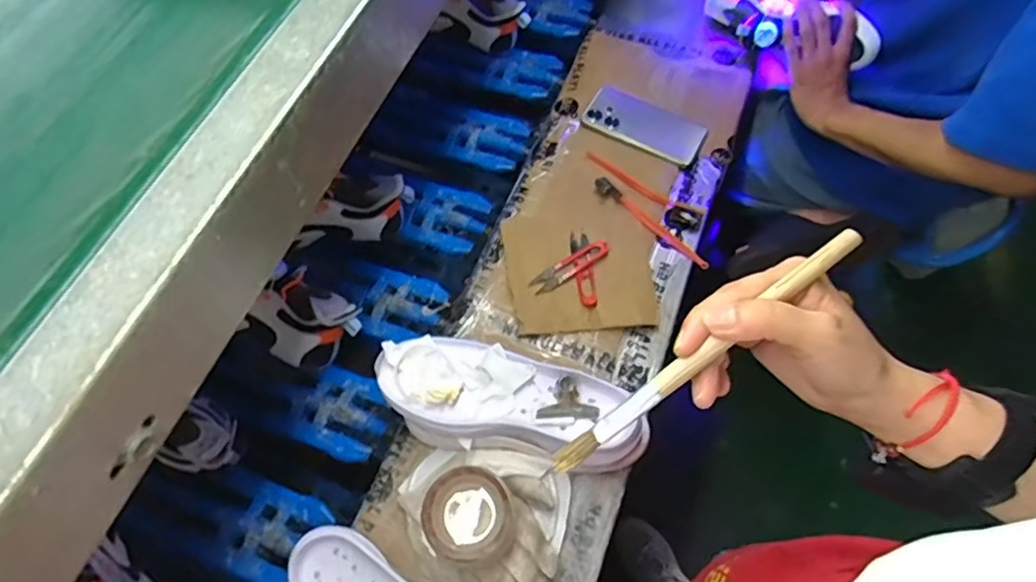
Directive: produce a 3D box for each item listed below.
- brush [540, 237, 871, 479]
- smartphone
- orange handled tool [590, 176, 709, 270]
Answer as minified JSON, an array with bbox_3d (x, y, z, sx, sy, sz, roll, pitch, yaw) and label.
[{"bbox_3d":[0.095,0.034,0.312,0.199,0.009,0.012,-38,68,1],"label":"brush"},{"bbox_3d":[0.170,-0.224,0.799,0.155,0.010,0.074,27,76,9],"label":"smartphone"},{"bbox_3d":[0.161,-0.084,0.731,0.019,0.015,0.171,-42,74,-18],"label":"orange handled tool"}]

